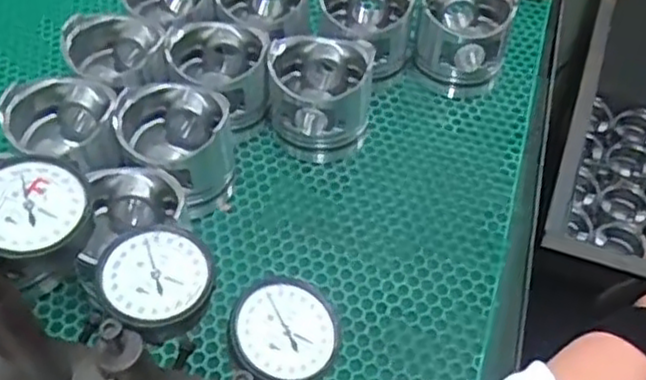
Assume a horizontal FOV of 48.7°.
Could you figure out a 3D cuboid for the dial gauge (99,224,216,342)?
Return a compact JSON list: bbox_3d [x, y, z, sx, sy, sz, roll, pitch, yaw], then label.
[{"bbox_3d":[-0.082,0.044,0.348,0.051,0.019,0.056,1,50,-1],"label":"dial gauge"}]

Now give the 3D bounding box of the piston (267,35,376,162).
[{"bbox_3d":[-0.003,-0.087,0.662,0.093,0.076,0.102,2,50,0],"label":"piston"}]

